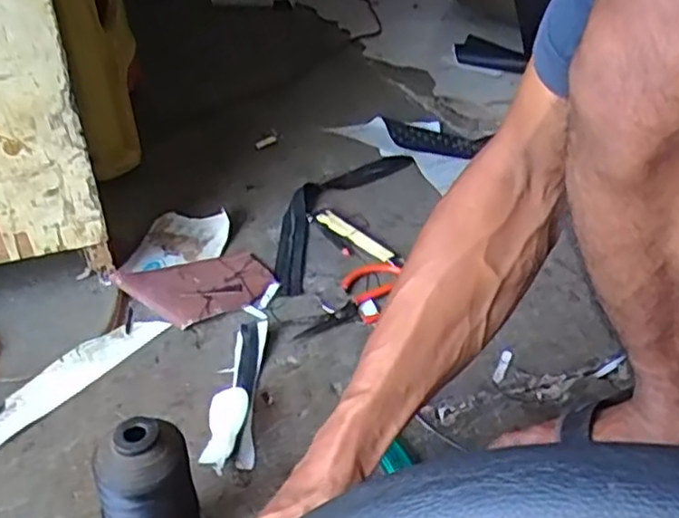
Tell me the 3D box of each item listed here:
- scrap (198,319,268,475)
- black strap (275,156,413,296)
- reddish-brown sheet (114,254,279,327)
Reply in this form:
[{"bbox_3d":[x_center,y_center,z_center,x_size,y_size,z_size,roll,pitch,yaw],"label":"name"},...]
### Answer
[{"bbox_3d":[-0.093,0.117,0.616,0.042,0.015,0.173,3,36,0],"label":"scrap"},{"bbox_3d":[-0.014,-0.070,0.887,0.099,0.012,0.361,18,39,20],"label":"black strap"},{"bbox_3d":[-0.151,0.030,0.731,0.158,0.016,0.105,-16,41,-24],"label":"reddish-brown sheet"}]

